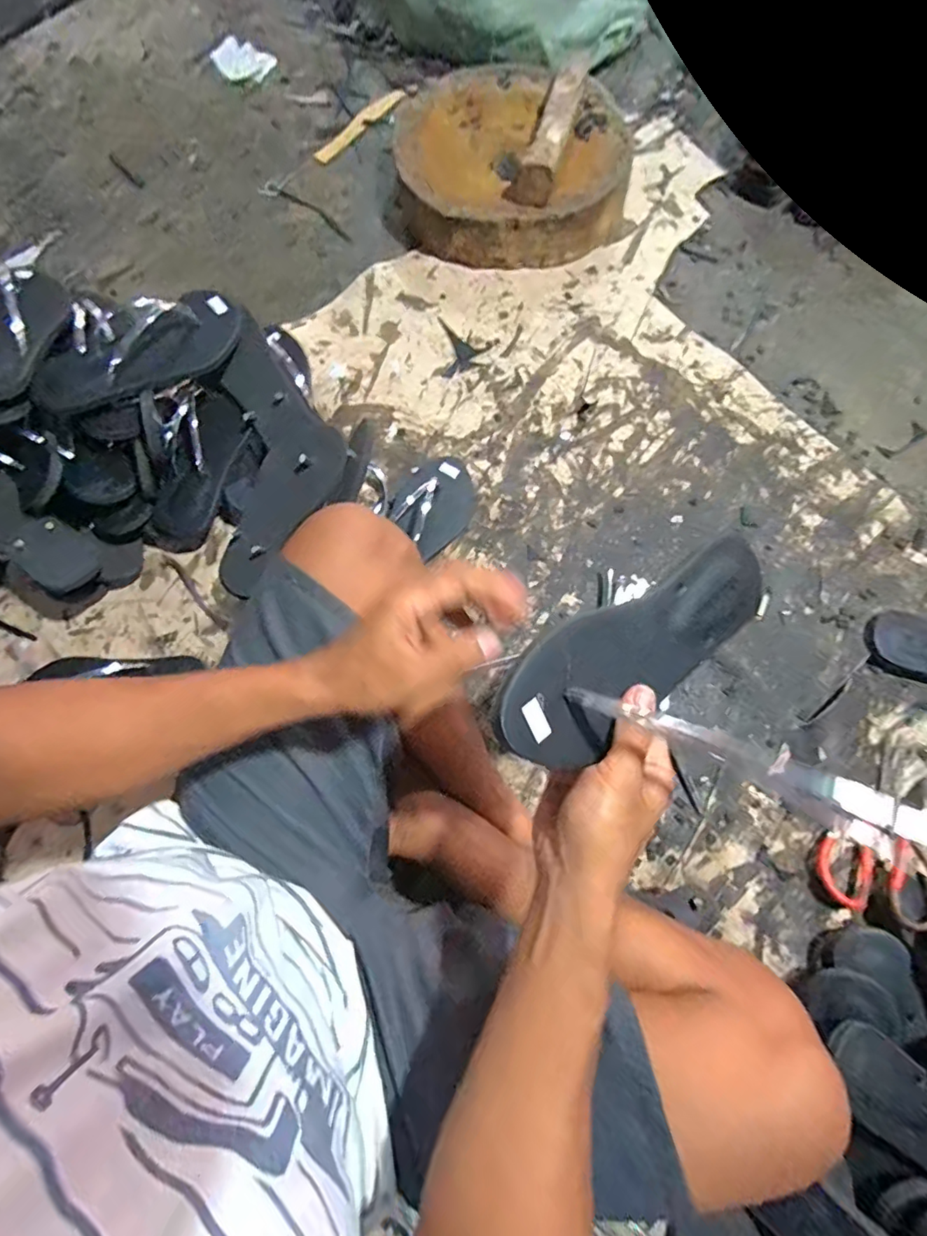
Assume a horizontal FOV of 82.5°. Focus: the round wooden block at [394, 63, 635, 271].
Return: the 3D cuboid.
[{"bbox_3d":[0.059,-0.687,0.806,0.358,0.102,0.317,-13,74,0],"label":"round wooden block"}]

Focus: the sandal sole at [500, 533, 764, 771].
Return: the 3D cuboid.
[{"bbox_3d":[0.120,0.020,0.354,0.233,0.009,0.082,-30,105,-23],"label":"sandal sole"}]

